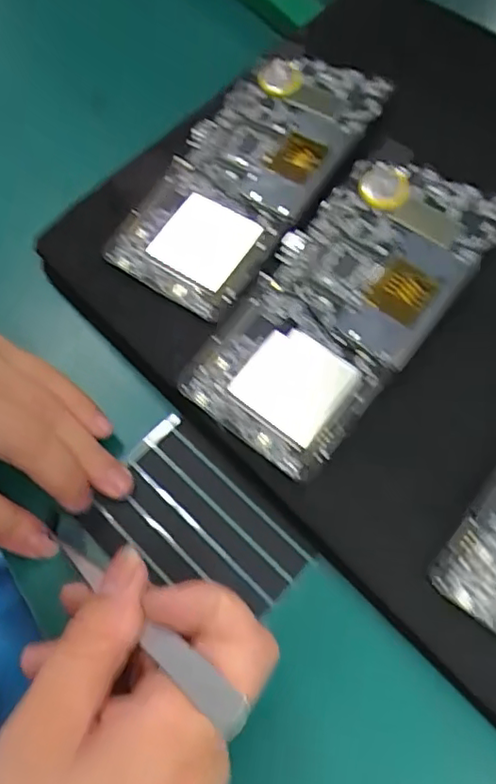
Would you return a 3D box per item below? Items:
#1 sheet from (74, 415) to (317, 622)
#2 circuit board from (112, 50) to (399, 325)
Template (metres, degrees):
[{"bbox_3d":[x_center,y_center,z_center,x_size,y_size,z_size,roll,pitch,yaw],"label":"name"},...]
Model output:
[{"bbox_3d":[-0.026,0.062,0.268,0.061,0.005,0.093,-42,70,-14],"label":"sheet"},{"bbox_3d":[0.002,-0.114,0.308,0.083,0.013,0.159,24,71,22],"label":"circuit board"}]

